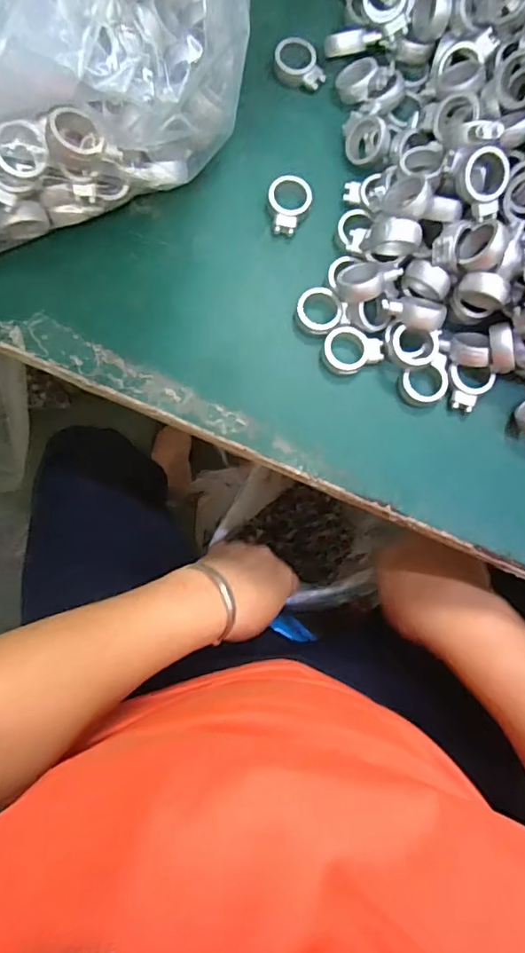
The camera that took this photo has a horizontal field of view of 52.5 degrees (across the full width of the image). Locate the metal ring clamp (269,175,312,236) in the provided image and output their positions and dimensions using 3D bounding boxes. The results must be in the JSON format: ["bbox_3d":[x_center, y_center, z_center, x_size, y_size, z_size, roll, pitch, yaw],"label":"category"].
[{"bbox_3d":[0.016,-0.159,0.312,0.025,0.008,0.033,10,81,-1],"label":"metal ring clamp"}]

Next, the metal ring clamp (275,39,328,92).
[{"bbox_3d":[0.023,-0.252,0.327,0.024,0.011,0.030,-38,85,-8],"label":"metal ring clamp"}]

